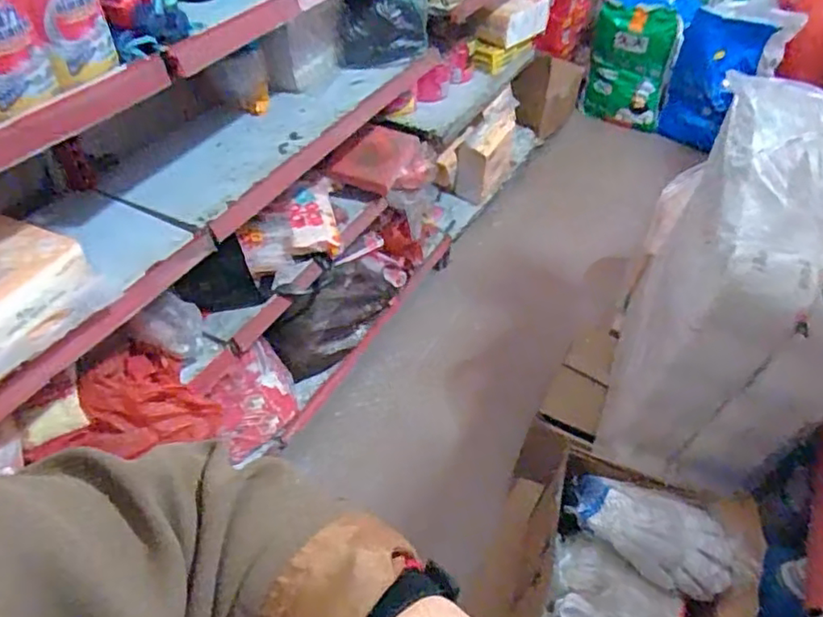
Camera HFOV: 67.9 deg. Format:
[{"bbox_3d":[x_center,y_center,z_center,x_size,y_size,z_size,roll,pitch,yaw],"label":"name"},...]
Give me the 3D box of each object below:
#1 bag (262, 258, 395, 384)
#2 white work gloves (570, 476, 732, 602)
[{"bbox_3d":[-0.187,0.007,1.507,0.117,0.210,0.359,30,51,22],"label":"bag"},{"bbox_3d":[0.348,0.318,0.895,0.231,0.067,0.143,21,49,16],"label":"white work gloves"}]

